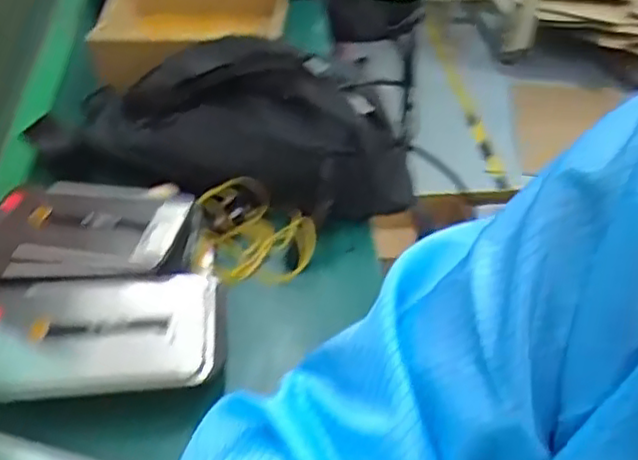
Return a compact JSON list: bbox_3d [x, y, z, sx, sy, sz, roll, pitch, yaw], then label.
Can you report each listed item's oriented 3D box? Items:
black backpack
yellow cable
[{"bbox_3d":[-0.079,-0.104,0.597,0.334,0.105,0.149,10,45,10],"label":"black backpack"},{"bbox_3d":[-0.058,-0.003,0.543,0.095,0.034,0.095,-12,46,-13],"label":"yellow cable"}]

